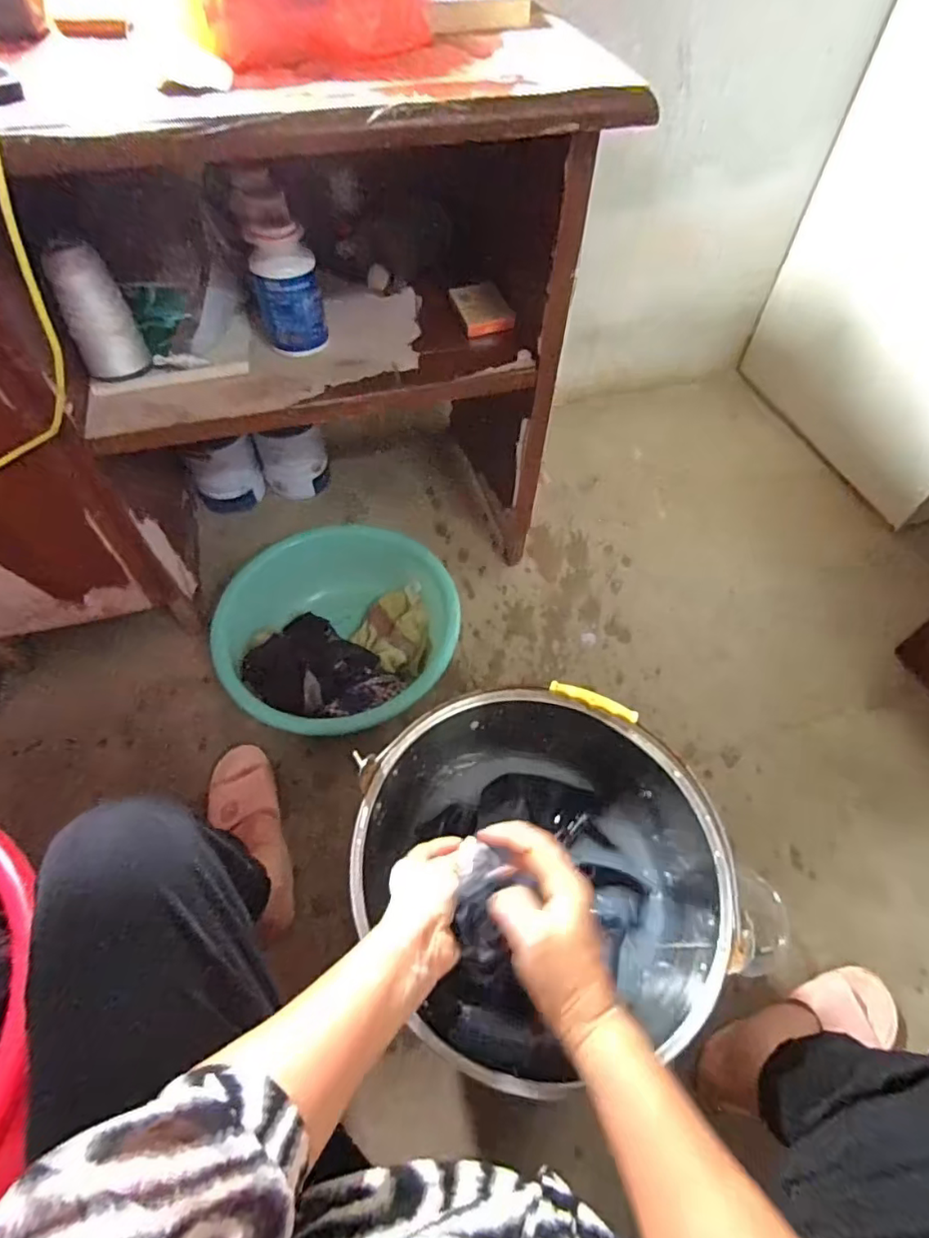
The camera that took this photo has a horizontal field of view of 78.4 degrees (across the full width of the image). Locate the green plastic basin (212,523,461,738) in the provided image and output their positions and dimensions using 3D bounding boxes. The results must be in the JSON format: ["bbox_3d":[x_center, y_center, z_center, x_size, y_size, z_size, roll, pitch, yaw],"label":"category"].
[{"bbox_3d":[-0.189,0.015,0.878,0.344,0.117,0.312,2,56,2],"label":"green plastic basin"}]

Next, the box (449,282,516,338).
[{"bbox_3d":[0.024,-0.424,0.777,0.072,0.018,0.095,-15,58,-10],"label":"box"}]

